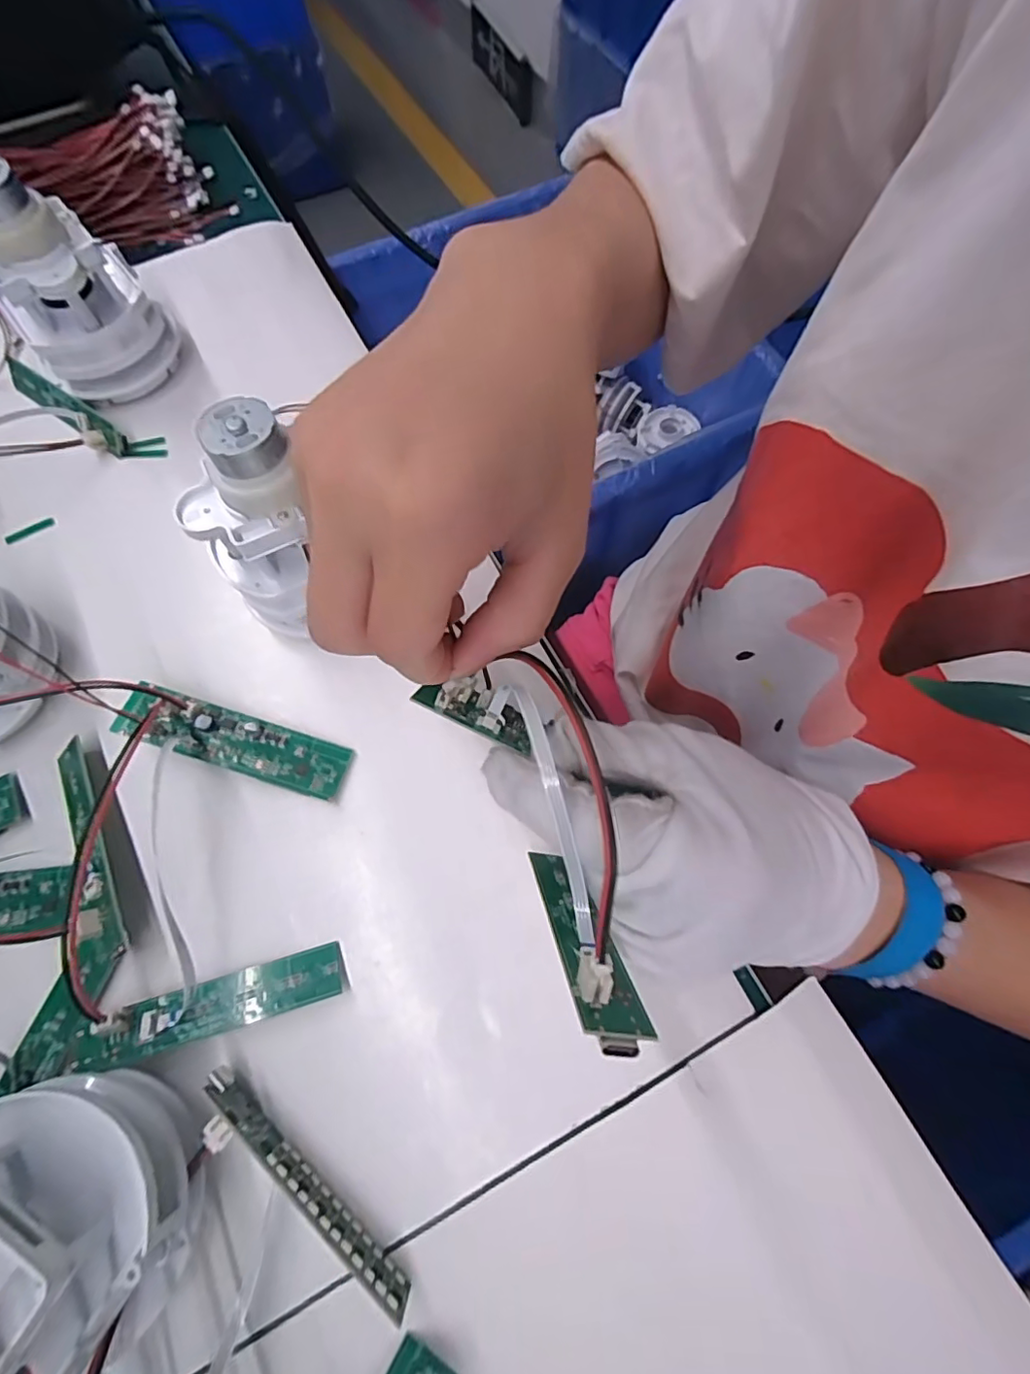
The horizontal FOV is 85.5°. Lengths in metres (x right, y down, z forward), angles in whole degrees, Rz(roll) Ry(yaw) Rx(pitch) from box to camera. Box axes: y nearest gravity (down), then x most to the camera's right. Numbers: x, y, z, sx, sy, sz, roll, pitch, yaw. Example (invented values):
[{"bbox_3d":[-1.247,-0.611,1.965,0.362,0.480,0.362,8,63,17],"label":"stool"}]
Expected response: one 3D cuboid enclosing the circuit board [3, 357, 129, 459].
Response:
[{"bbox_3d":[-0.225,-0.140,0.278,0.082,0.014,0.005,33,36,9],"label":"circuit board"}]

